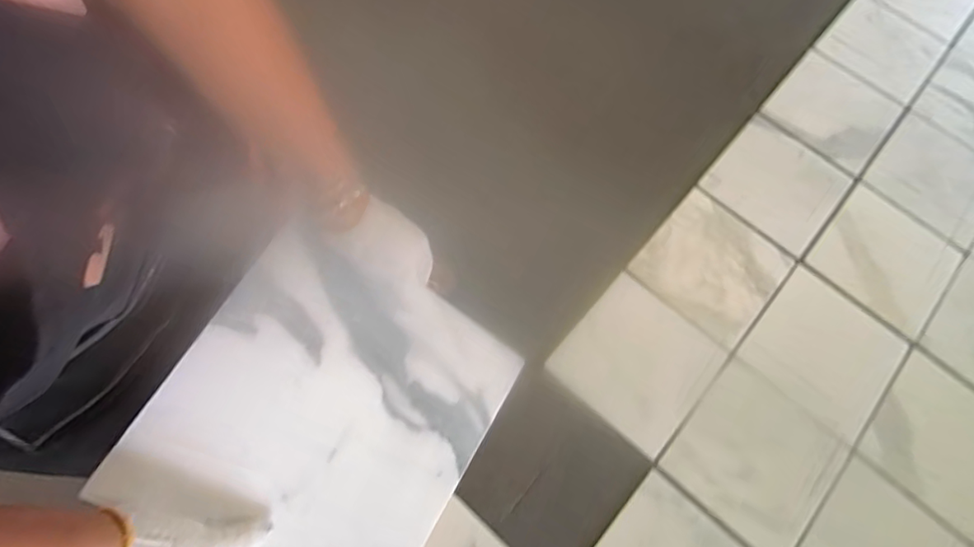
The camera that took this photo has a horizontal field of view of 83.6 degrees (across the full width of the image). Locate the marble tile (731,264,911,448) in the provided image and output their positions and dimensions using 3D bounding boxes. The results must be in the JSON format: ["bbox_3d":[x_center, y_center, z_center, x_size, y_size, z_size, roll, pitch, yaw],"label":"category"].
[{"bbox_3d":[0.792,0.179,1.284,0.300,0.013,0.320,39,73,19],"label":"marble tile"}]

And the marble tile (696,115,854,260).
[{"bbox_3d":[0.779,-0.245,1.467,0.312,0.019,0.320,39,71,16],"label":"marble tile"}]

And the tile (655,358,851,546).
[{"bbox_3d":[0.580,0.398,1.181,0.296,0.021,0.312,38,72,18],"label":"tile"}]

